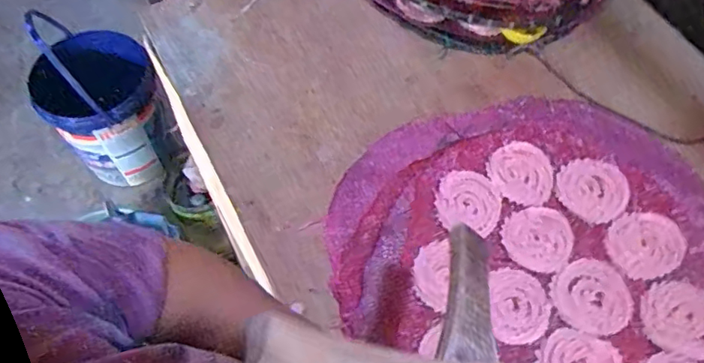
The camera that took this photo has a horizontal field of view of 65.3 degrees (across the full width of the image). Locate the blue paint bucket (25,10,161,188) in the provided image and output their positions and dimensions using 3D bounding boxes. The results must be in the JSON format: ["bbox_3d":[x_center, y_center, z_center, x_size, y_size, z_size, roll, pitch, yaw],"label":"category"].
[{"bbox_3d":[-0.686,-0.205,1.527,0.281,0.318,0.373,-30,65,-16],"label":"blue paint bucket"}]

